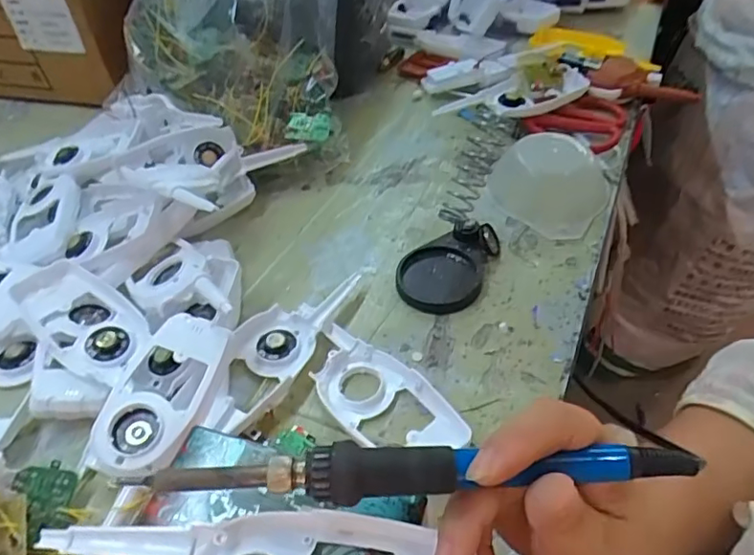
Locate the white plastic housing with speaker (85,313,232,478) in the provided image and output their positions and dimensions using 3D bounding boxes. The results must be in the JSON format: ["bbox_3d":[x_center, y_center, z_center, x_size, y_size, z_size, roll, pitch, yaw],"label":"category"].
[{"bbox_3d":[-0.139,0.071,0.354,0.063,0.018,0.105,9,48,13],"label":"white plastic housing with speaker"}]

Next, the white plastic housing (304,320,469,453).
[{"bbox_3d":[0.002,0.078,0.372,0.128,0.019,0.057,30,56,29],"label":"white plastic housing"}]

